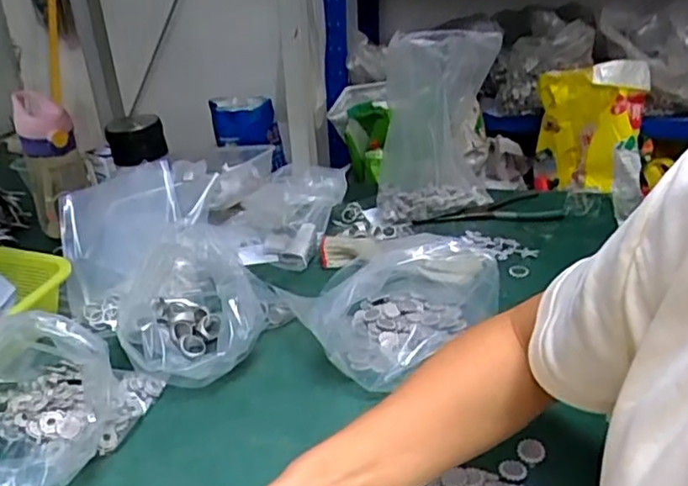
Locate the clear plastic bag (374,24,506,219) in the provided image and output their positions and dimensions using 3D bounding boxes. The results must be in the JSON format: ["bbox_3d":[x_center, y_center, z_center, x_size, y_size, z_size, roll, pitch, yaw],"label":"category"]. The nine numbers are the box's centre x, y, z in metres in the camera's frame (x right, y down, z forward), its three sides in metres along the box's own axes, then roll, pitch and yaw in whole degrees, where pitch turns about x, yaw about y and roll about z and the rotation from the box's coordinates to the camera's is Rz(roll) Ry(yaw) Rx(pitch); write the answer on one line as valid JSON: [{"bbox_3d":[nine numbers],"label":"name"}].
[{"bbox_3d":[0.125,-0.155,0.858,0.157,0.251,0.086,2,27,6],"label":"clear plastic bag"}]

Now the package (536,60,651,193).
[{"bbox_3d":[0.649,-0.298,1.667,0.253,0.345,0.133,5,22,20],"label":"package"}]

